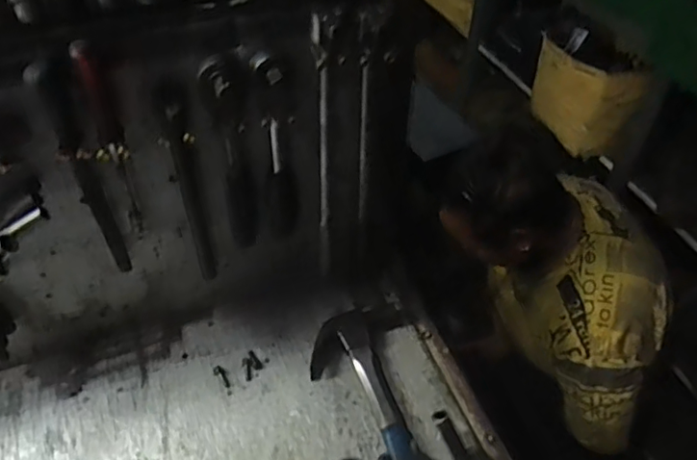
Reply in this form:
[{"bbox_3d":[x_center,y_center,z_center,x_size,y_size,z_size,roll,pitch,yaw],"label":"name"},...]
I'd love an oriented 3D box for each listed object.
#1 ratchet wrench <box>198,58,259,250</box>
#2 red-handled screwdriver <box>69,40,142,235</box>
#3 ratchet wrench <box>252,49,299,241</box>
[{"bbox_3d":[-0.113,-0.059,0.577,0.031,0.233,0.028,-9,47,-9],"label":"ratchet wrench"},{"bbox_3d":[-0.209,-0.077,0.523,0.023,0.199,0.018,-25,51,-22],"label":"red-handled screwdriver"},{"bbox_3d":[-0.072,-0.070,0.591,0.032,0.231,0.038,-5,47,-5],"label":"ratchet wrench"}]

